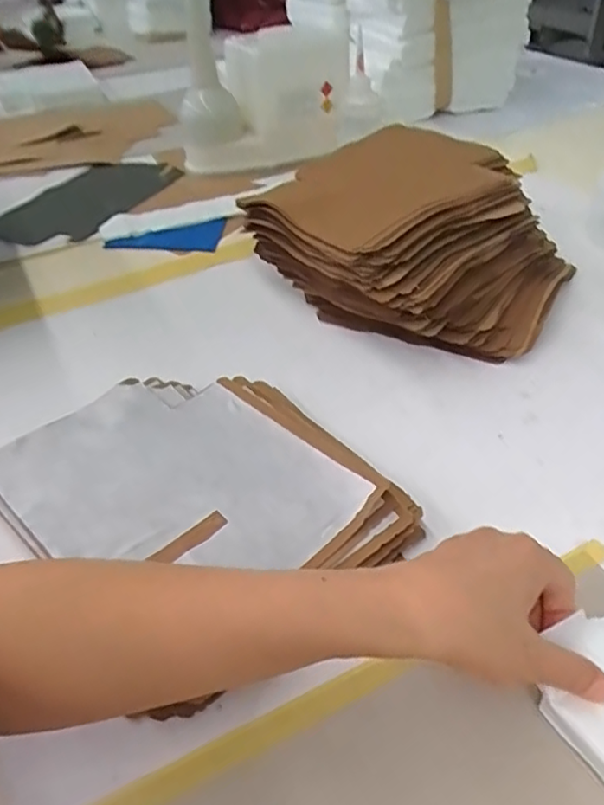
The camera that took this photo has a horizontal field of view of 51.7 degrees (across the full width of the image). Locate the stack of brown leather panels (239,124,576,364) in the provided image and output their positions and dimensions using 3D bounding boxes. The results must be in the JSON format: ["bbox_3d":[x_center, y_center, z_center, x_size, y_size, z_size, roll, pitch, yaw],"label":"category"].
[{"bbox_3d":[0.113,-0.162,0.620,0.275,0.113,0.242,27,50,31],"label":"stack of brown leather panels"}]

